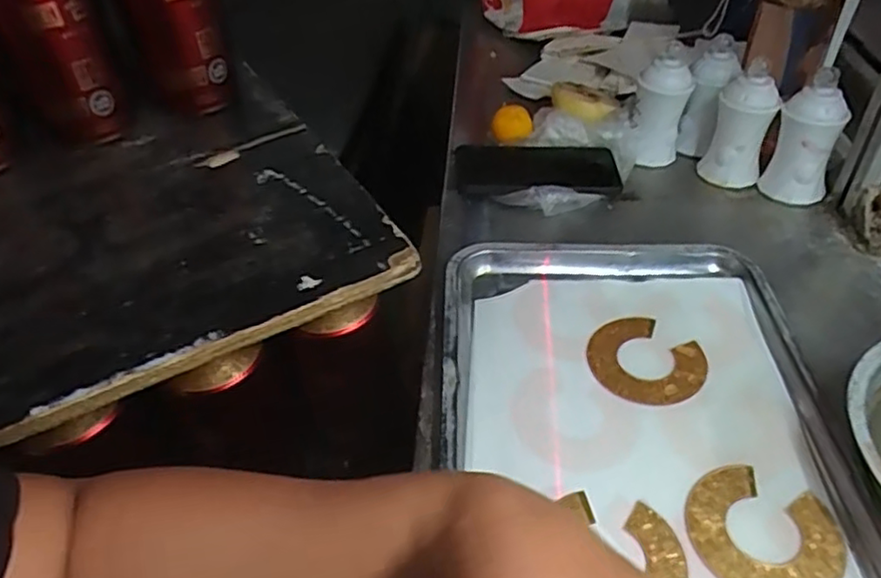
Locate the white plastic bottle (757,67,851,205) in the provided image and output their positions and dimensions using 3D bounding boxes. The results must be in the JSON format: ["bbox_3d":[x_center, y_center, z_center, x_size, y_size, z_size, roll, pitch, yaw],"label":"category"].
[{"bbox_3d":[0.344,-0.135,0.609,0.059,0.114,0.048,29,51,29],"label":"white plastic bottle"}]

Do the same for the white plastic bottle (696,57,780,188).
[{"bbox_3d":[0.295,-0.155,0.641,0.055,0.116,0.054,17,46,19],"label":"white plastic bottle"}]

